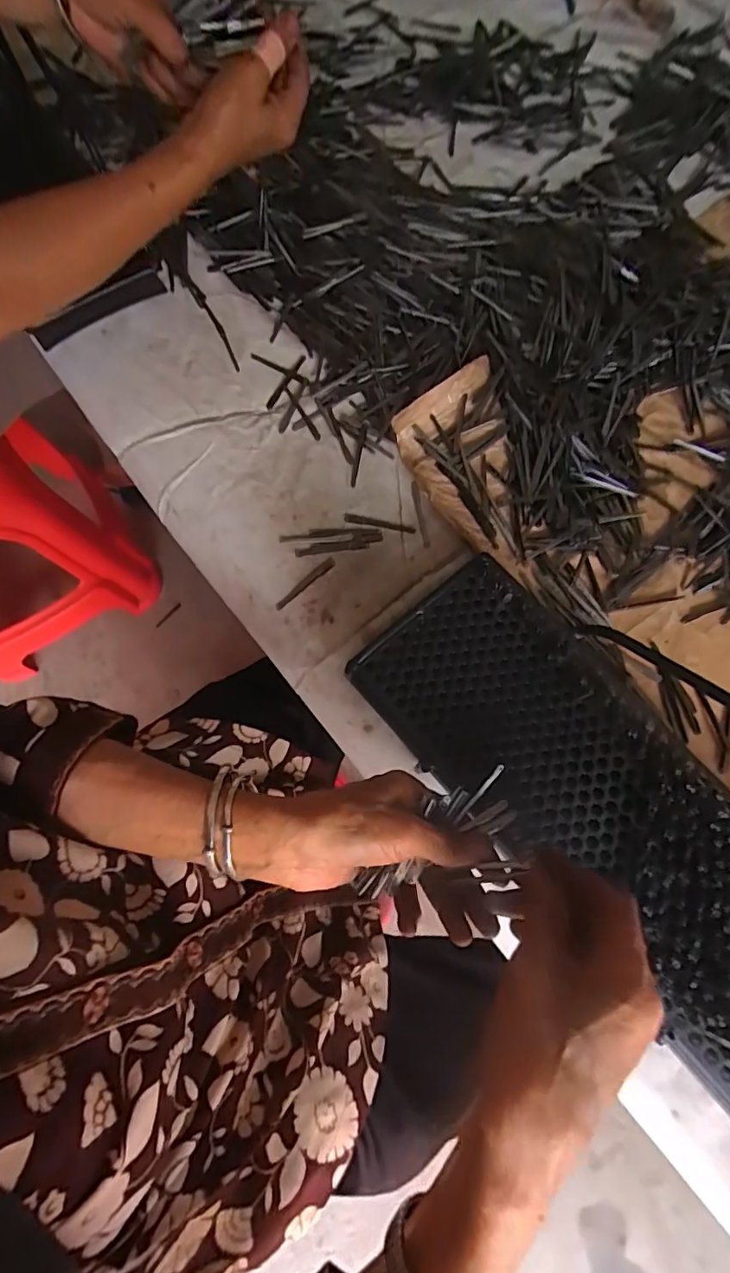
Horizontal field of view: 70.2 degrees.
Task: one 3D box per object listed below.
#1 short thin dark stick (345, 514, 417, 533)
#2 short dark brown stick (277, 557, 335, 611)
[{"bbox_3d":[0.014,-0.106,0.490,0.067,0.004,0.009,11,75,4],"label":"short thin dark stick"},{"bbox_3d":[-0.054,-0.048,0.475,0.067,0.004,0.009,-40,78,-9],"label":"short dark brown stick"}]

